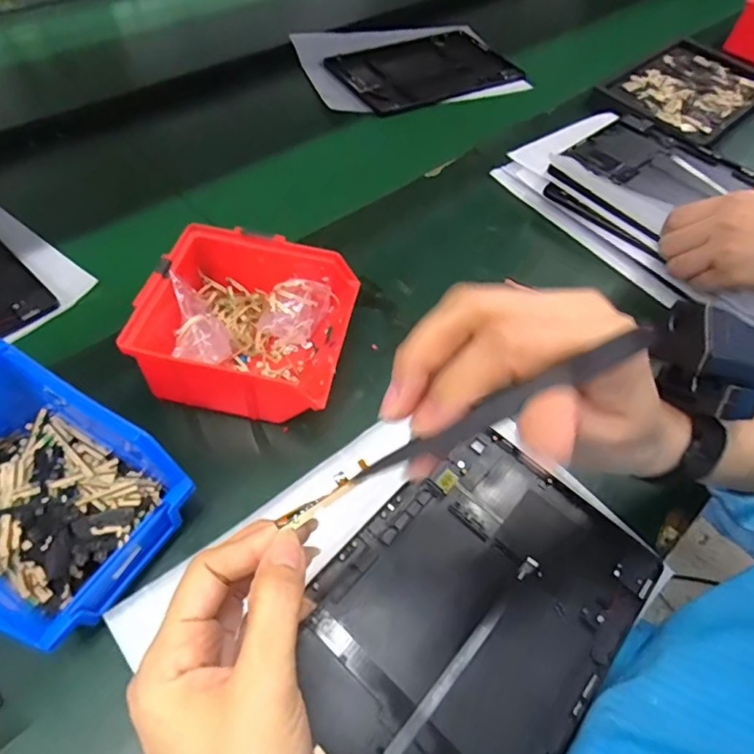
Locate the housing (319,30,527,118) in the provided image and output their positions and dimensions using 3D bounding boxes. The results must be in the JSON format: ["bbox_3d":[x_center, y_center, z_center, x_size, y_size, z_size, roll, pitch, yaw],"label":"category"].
[{"bbox_3d":[0.071,-0.416,0.693,0.240,0.015,0.161,-25,60,-20],"label":"housing"}]

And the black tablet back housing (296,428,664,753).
[{"bbox_3d":[0.049,0.142,0.301,0.152,0.008,0.231,37,61,21],"label":"black tablet back housing"}]

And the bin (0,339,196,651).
[{"bbox_3d":[-0.196,0.066,0.291,0.145,0.074,0.108,27,57,15],"label":"bin"}]

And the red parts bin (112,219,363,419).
[{"bbox_3d":[-0.089,-0.033,0.372,0.131,0.072,0.122,11,55,4],"label":"red parts bin"}]

